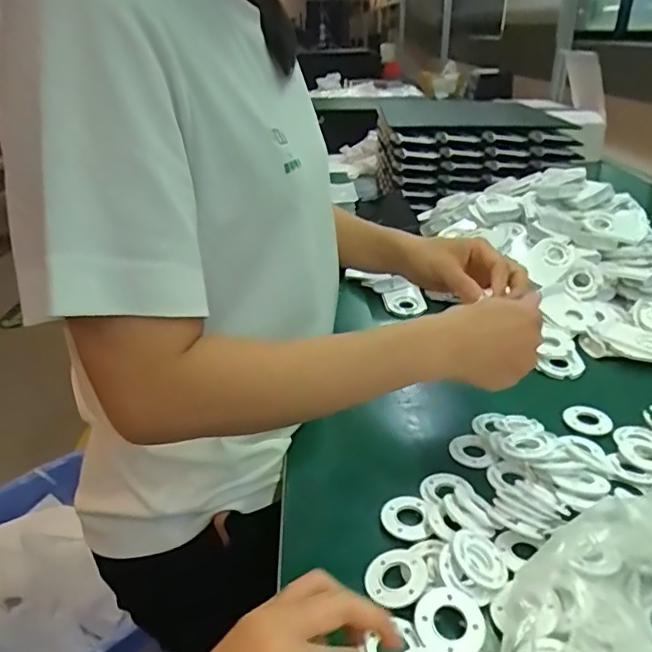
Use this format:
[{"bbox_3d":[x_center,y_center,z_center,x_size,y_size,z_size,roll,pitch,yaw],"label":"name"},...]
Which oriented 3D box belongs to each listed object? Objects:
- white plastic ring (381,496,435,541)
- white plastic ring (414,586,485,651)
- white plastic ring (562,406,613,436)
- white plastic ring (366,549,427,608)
[{"bbox_3d":[0.064,0.152,0.453,0.038,0.006,0.041,-1,28,0],"label":"white plastic ring"},{"bbox_3d":[0.081,0.193,0.373,0.042,0.012,0.044,-1,28,0],"label":"white plastic ring"},{"bbox_3d":[0.260,0.094,0.566,0.038,0.004,0.040,-5,39,4],"label":"white plastic ring"},{"bbox_3d":[0.050,0.174,0.398,0.041,0.005,0.044,8,29,17],"label":"white plastic ring"}]

